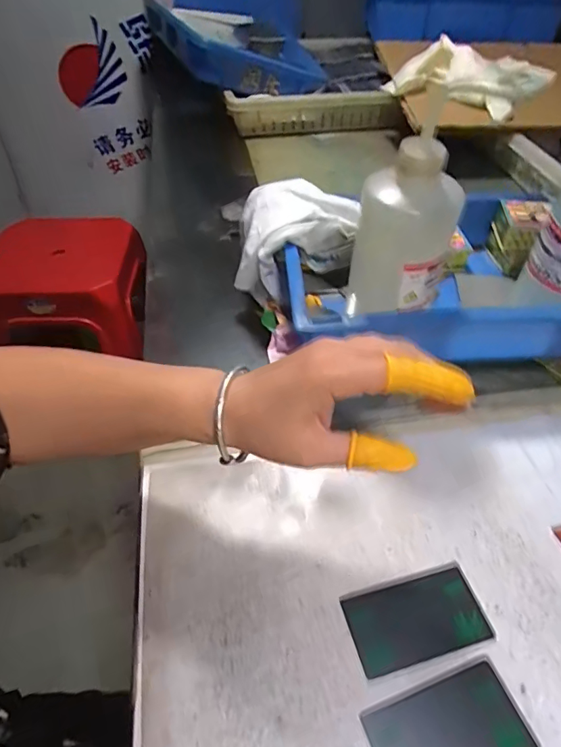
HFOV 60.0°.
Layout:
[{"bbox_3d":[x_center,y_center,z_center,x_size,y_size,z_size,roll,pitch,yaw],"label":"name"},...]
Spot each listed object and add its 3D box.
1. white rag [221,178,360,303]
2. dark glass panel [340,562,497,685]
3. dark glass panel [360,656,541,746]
[{"bbox_3d":[0.012,-0.139,0.489,0.117,0.076,0.102,-5,47,-7],"label":"white rag"},{"bbox_3d":[0.086,0.154,0.307,0.085,0.004,0.050,-11,48,-13],"label":"dark glass panel"},{"bbox_3d":[0.093,0.197,0.267,0.085,0.004,0.049,-14,49,-15],"label":"dark glass panel"}]

